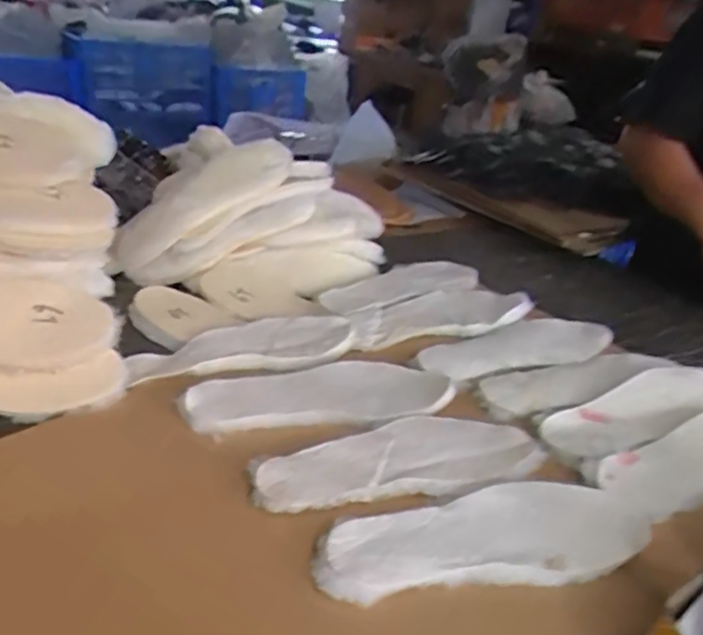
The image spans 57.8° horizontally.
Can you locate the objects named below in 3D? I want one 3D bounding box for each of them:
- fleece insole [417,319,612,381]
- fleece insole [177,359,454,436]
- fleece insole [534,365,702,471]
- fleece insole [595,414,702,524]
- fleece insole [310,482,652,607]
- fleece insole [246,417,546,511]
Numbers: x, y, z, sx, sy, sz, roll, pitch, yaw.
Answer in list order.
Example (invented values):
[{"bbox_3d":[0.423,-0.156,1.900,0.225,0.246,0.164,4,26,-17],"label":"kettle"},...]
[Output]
[{"bbox_3d":[0.206,0.035,0.827,0.271,0.023,0.100,-8,31,-23],"label":"fleece insole"},{"bbox_3d":[-0.036,0.078,0.687,0.278,0.016,0.108,-2,29,-15],"label":"fleece insole"},{"bbox_3d":[0.326,0.104,0.717,0.274,0.016,0.083,-13,35,-25],"label":"fleece insole"},{"bbox_3d":[0.372,0.147,0.663,0.283,0.019,0.095,-10,39,-22],"label":"fleece insole"},{"bbox_3d":[0.114,0.187,0.544,0.292,0.015,0.096,-2,29,-15],"label":"fleece insole"},{"bbox_3d":[0.051,0.133,0.607,0.289,0.010,0.094,-7,31,-22],"label":"fleece insole"}]

